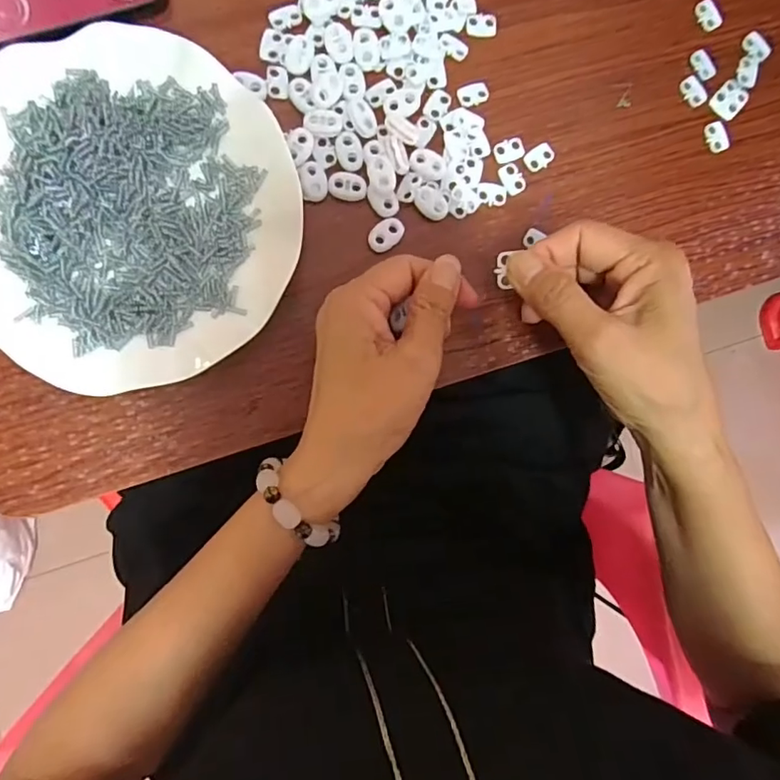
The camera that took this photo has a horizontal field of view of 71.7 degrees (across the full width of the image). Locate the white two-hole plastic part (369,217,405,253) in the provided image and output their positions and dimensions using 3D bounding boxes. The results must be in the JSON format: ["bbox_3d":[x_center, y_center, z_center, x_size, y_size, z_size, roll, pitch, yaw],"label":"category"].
[{"bbox_3d":[-0.002,-0.093,0.323,0.023,0.004,0.016,-43,96,-4],"label":"white two-hole plastic part"}]

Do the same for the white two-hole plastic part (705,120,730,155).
[{"bbox_3d":[0.211,-0.163,0.349,0.012,0.006,0.019,-25,95,-6],"label":"white two-hole plastic part"}]

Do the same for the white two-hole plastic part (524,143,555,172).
[{"bbox_3d":[0.093,-0.144,0.334,0.020,0.004,0.012,-37,96,-5],"label":"white two-hole plastic part"}]

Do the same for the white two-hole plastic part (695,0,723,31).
[{"bbox_3d":[0.205,-0.241,0.347,0.011,0.004,0.019,-23,94,-6],"label":"white two-hole plastic part"}]

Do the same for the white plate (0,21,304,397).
[{"bbox_3d":[-0.142,-0.096,0.293,0.179,0.026,0.183,0,92,-7],"label":"white plate"}]

